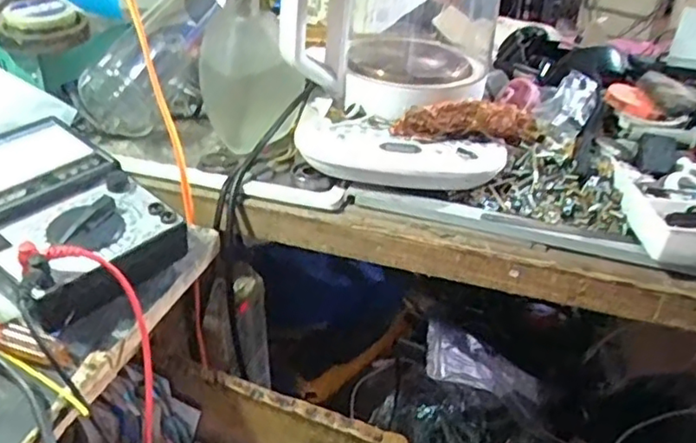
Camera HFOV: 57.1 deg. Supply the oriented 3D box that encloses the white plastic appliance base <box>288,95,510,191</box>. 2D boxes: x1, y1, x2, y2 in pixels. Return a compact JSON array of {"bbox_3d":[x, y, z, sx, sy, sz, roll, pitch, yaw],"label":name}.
[{"bbox_3d":[0.036,-0.055,0.505,0.164,0.027,0.072,13,35,13],"label":"white plastic appliance base"}]

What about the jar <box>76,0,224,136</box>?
[{"bbox_3d":[-0.175,-0.165,0.605,0.098,0.085,0.202,12,56,12],"label":"jar"}]

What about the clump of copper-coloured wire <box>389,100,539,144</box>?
[{"bbox_3d":[0.097,-0.083,0.522,0.117,0.027,0.030,-3,35,-11],"label":"clump of copper-coloured wire"}]

